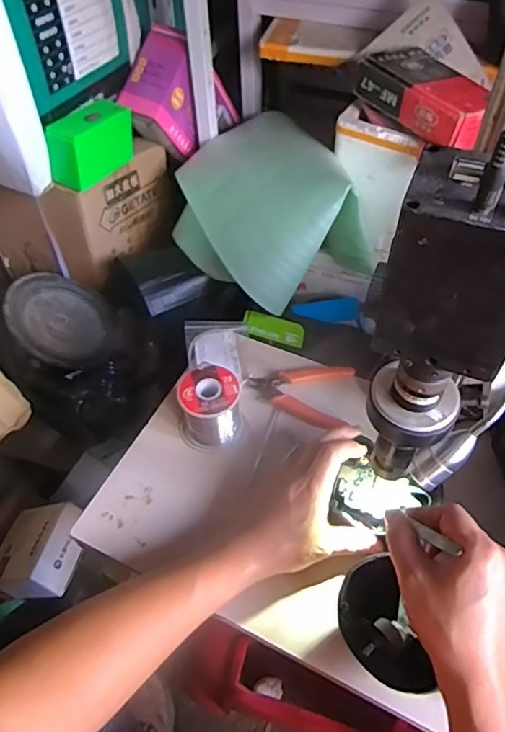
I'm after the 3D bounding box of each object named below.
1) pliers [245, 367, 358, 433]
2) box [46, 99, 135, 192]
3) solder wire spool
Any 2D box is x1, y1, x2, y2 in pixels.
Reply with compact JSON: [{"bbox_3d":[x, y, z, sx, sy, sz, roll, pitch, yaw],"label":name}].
[{"bbox_3d":[0.053,0.030,0.604,0.116,0.018,0.090,5,51,5],"label":"pliers"},{"bbox_3d":[-0.278,-0.394,0.941,0.067,0.106,0.157,23,55,19],"label":"box"},{"bbox_3d":[-0.046,0.046,0.568,0.066,0.073,0.061,0,50,1],"label":"solder wire spool"}]

